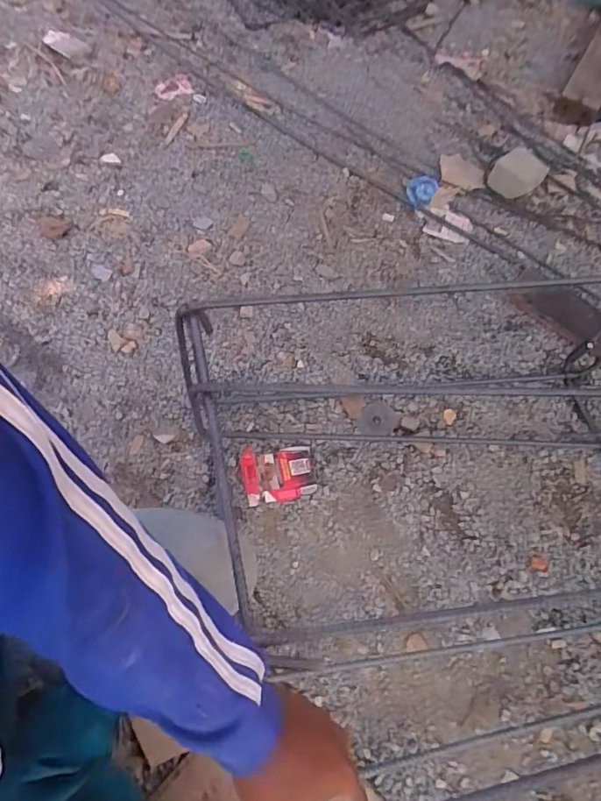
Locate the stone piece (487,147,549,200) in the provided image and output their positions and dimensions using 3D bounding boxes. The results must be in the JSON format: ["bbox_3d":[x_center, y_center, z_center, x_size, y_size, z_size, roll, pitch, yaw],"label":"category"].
[{"bbox_3d":[0.491,-0.508,1.175,0.092,0.054,0.131,39,65,17],"label":"stone piece"}]

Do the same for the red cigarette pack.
[{"bbox_3d":[-0.035,0.116,0.816,0.111,0.012,0.084,-6,61,-7],"label":"red cigarette pack"}]

